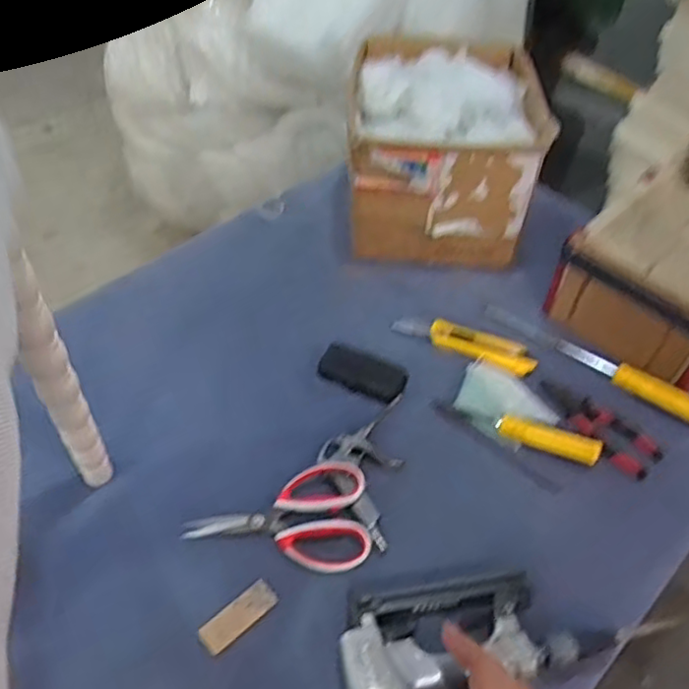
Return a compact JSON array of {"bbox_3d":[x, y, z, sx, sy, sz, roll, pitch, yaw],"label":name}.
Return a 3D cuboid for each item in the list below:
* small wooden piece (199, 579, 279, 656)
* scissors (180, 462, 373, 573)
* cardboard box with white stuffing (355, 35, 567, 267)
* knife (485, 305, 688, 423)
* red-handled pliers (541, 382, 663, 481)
[{"bbox_3d":[-0.101,0.260,0.645,0.077,0.007,0.030,-32,58,-27],"label":"small wooden piece"},{"bbox_3d":[-0.068,0.173,0.711,0.190,0.019,0.116,5,49,1],"label":"scissors"},{"bbox_3d":[0.139,-0.306,1.005,0.262,0.216,0.313,4,49,1],"label":"cardboard box with white stuffing"},{"bbox_3d":[0.317,0.016,0.860,0.297,0.028,0.030,33,55,23],"label":"knife"},{"bbox_3d":[0.306,0.097,0.814,0.056,0.018,0.153,-36,59,-29],"label":"red-handled pliers"}]

